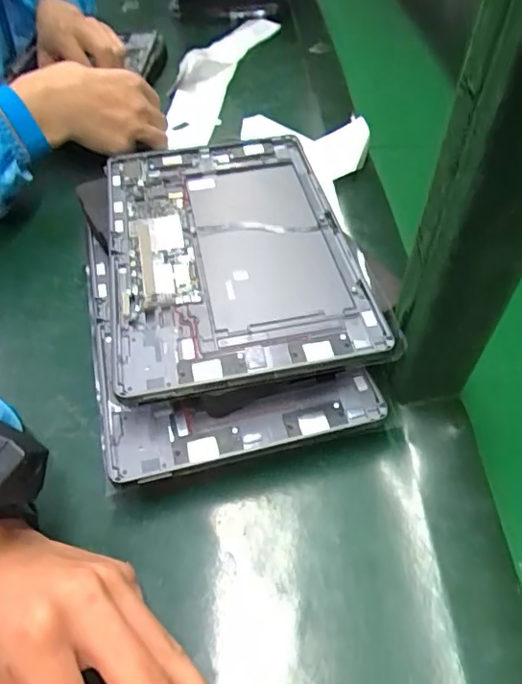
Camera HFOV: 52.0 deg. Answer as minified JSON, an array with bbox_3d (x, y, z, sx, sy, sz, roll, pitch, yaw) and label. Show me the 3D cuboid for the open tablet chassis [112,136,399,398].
[{"bbox_3d":[-0.026,-0.071,0.385,0.163,0.008,0.246,-11,52,-6],"label":"open tablet chassis"}]

